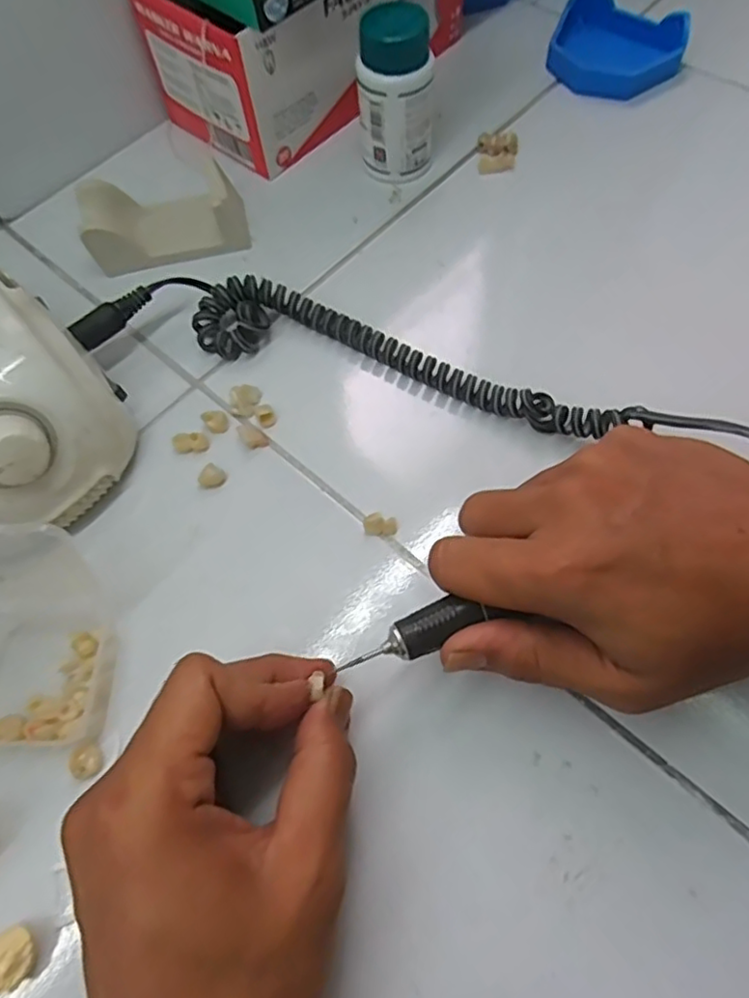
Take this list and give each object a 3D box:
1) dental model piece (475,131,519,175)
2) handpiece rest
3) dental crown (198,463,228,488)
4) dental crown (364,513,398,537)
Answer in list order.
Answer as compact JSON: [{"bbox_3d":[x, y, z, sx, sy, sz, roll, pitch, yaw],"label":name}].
[{"bbox_3d":[0.079,-0.223,0.405,0.026,0.012,0.026,-1,65,2],"label":"dental model piece"},{"bbox_3d":[-0.126,-0.168,0.378,0.093,0.032,0.054,-13,65,-3],"label":"handpiece rest"},{"bbox_3d":[-0.081,-0.011,0.313,0.013,0.006,0.011,-42,70,-15],"label":"dental crown"},{"bbox_3d":[0.003,0.012,0.299,0.016,0.007,0.010,-5,65,0],"label":"dental crown"}]

